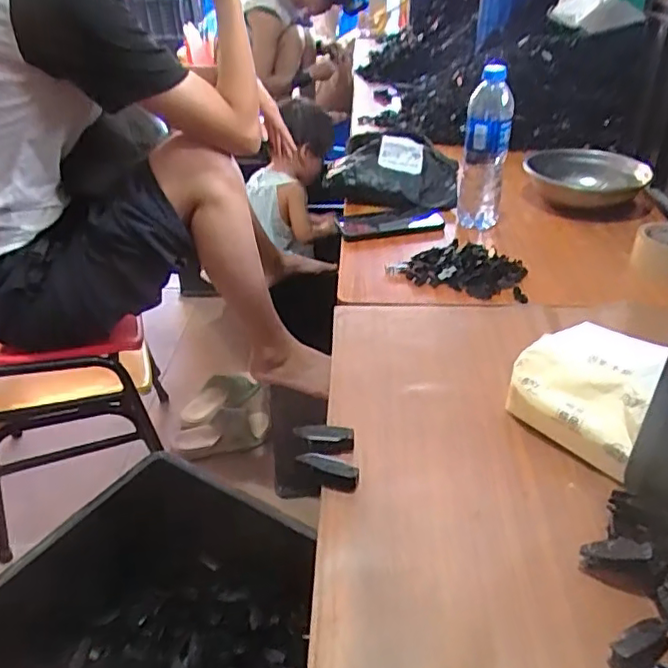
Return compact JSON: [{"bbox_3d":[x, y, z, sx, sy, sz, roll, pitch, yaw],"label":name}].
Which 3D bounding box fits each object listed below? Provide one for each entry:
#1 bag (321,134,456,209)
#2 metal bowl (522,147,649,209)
[{"bbox_3d":[0.106,-0.298,1.085,0.233,0.085,0.163,2,34,5],"label":"bag"},{"bbox_3d":[0.445,-0.282,1.086,0.175,0.055,0.160,-6,34,-6],"label":"metal bowl"}]

